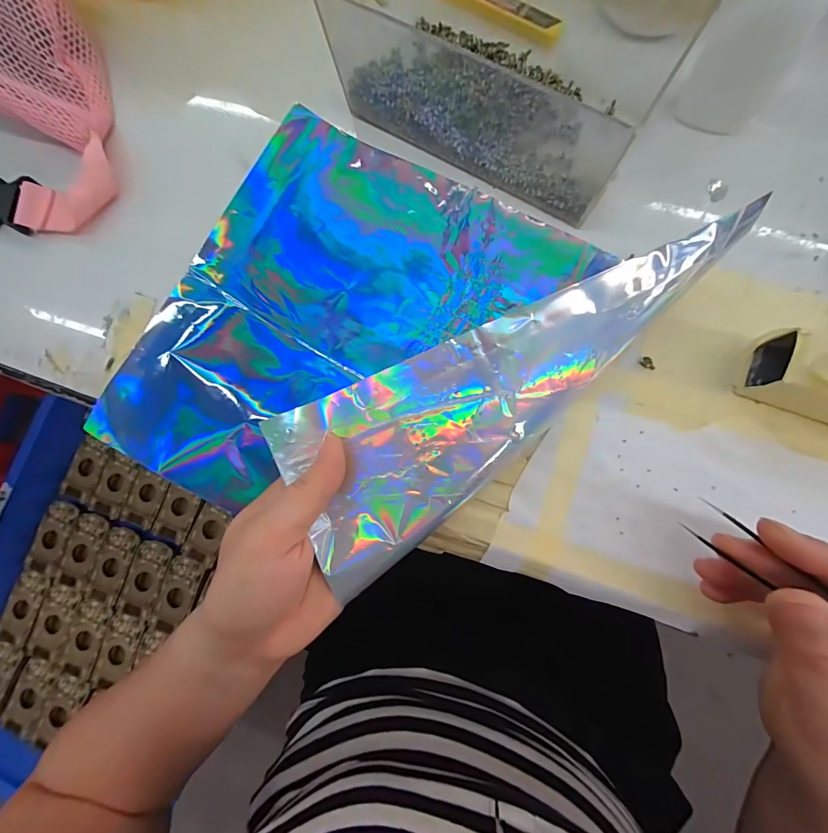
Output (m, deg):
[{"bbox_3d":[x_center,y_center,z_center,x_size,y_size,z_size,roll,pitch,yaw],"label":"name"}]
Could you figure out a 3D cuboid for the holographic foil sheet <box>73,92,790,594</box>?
[{"bbox_3d":[-0.033,-0.041,0.211,0.251,0.079,0.246,31,87,8],"label":"holographic foil sheet"}]

